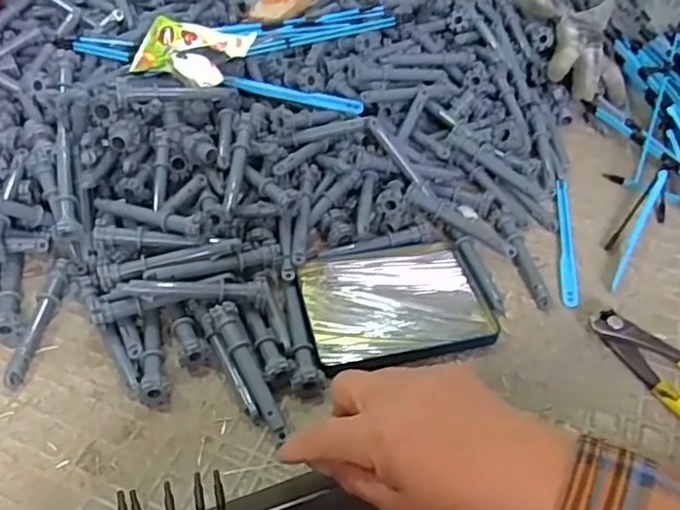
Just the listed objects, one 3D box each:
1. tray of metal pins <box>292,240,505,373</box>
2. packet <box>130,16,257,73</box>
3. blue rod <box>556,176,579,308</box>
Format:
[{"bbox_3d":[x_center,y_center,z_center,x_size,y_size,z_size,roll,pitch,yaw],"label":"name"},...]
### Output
[{"bbox_3d":[0.039,0.033,0.475,0.127,0.017,0.096,-7,47,-12],"label":"tray of metal pins"},{"bbox_3d":[-0.125,-0.175,0.560,0.092,0.025,0.058,7,46,1],"label":"packet"},{"bbox_3d":[0.184,-0.014,0.526,0.011,0.006,0.140,10,46,4],"label":"blue rod"}]

